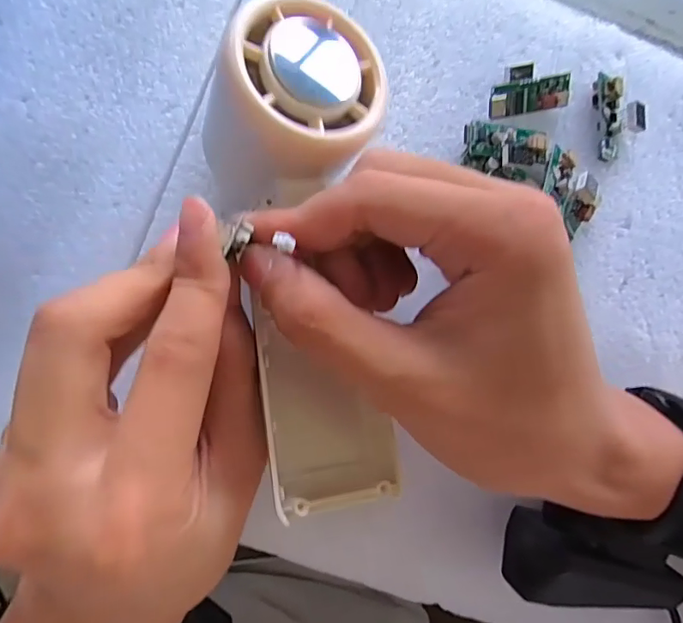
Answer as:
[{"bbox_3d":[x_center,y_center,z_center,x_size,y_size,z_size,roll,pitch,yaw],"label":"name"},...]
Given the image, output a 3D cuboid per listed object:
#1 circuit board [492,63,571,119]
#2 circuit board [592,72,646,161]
[{"bbox_3d":[0.083,-0.100,0.224,0.038,0.010,0.022,-12,87,-9],"label":"circuit board"},{"bbox_3d":[0.128,-0.090,0.231,0.023,0.010,0.038,-2,85,-8],"label":"circuit board"}]

